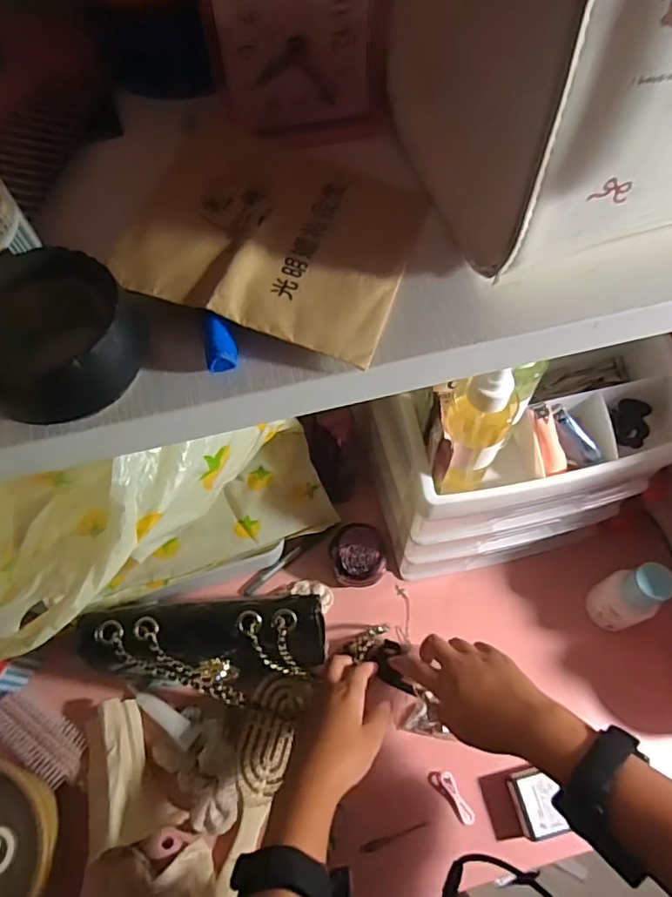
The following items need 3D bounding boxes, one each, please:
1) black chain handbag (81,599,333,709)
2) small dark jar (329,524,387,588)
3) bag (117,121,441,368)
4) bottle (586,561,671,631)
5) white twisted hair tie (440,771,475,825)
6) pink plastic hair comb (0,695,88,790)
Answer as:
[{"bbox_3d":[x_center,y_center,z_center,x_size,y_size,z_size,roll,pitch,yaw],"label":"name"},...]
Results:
[{"bbox_3d":[-0.117,0.192,0.522,0.208,0.145,0.083,-5,62,-1],"label":"black chain handbag"},{"bbox_3d":[0.024,0.119,0.606,0.058,0.067,0.055,-1,62,1],"label":"small dark jar"},{"bbox_3d":[-0.022,-0.073,0.182,0.091,0.012,0.082,16,64,10],"label":"bag"},{"bbox_3d":[0.293,0.152,0.559,0.047,0.114,0.048,-19,63,-8],"label":"bottle"},{"bbox_3d":[0.117,0.337,0.534,0.014,0.011,0.048,-25,64,-11],"label":"white twisted hair tie"},{"bbox_3d":[-0.291,0.284,0.541,0.100,0.016,0.047,31,61,4],"label":"pink plastic hair comb"}]

